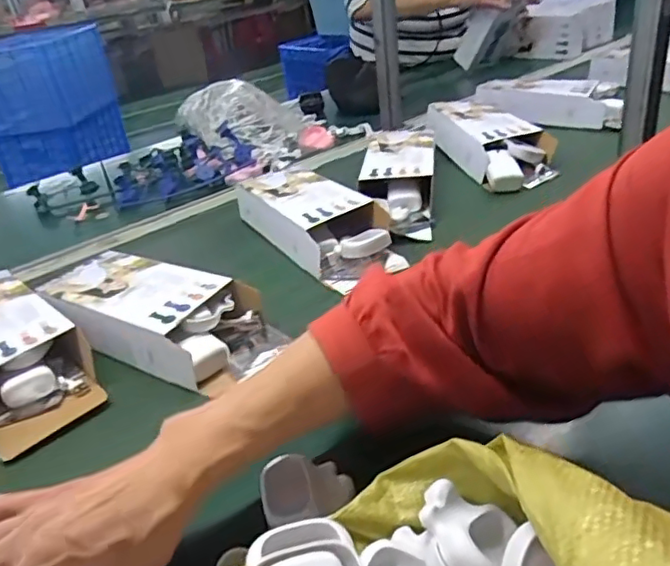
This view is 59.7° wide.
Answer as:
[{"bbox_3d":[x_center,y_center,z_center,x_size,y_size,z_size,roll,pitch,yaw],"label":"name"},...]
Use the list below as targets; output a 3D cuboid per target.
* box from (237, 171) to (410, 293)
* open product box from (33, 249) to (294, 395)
[{"bbox_3d":[-0.020,-0.080,0.730,0.107,0.059,0.239,-23,32,-26],"label":"box"},{"bbox_3d":[-0.178,0.033,0.585,0.237,0.057,0.111,10,33,30],"label":"open product box"}]

